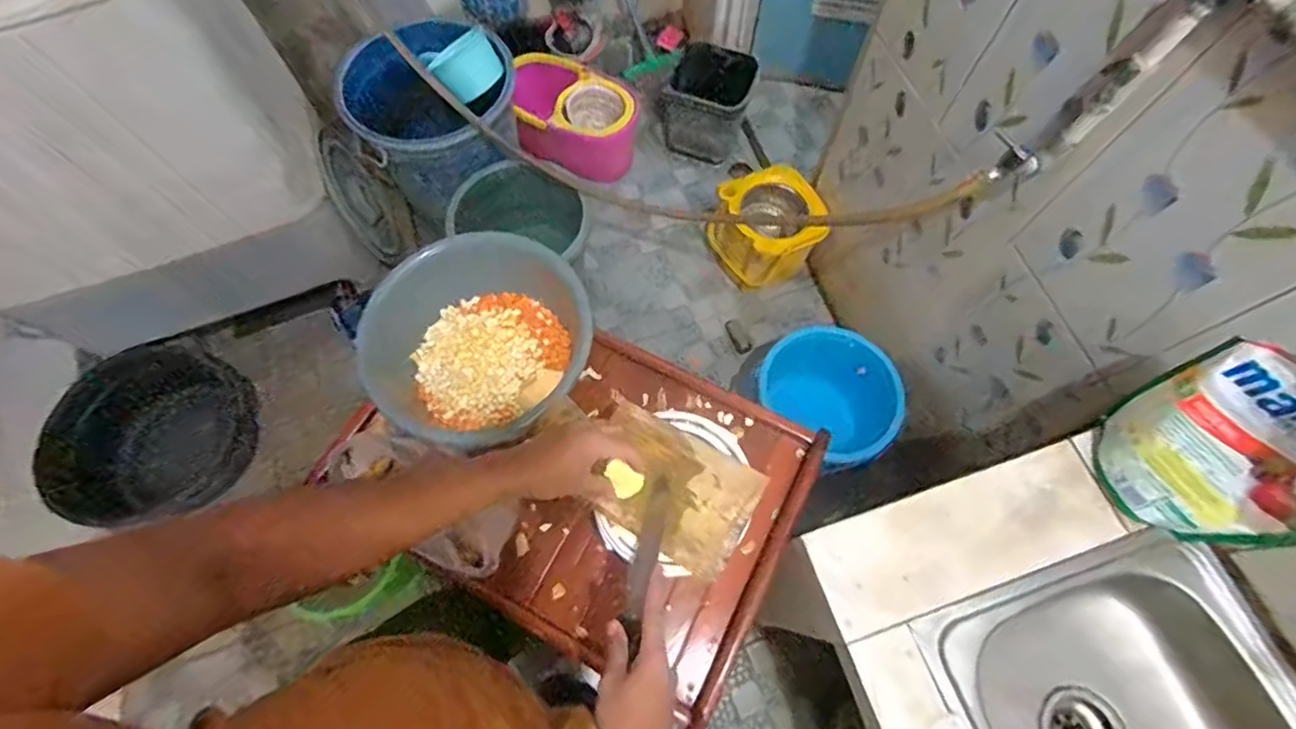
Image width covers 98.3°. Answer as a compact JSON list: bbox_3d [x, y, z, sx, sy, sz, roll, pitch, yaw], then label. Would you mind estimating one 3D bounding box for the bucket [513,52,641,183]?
[{"bbox_3d":[-0.215,-0.761,1.740,0.366,0.225,0.297,3,68,2],"label":"bucket"}]

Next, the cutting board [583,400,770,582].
[{"bbox_3d":[0.023,0.134,0.612,0.181,0.019,0.125,27,71,11],"label":"cutting board"}]

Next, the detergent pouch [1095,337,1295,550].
[{"bbox_3d":[0.626,0.103,0.622,0.068,0.225,0.202,-12,69,-4],"label":"detergent pouch"}]

